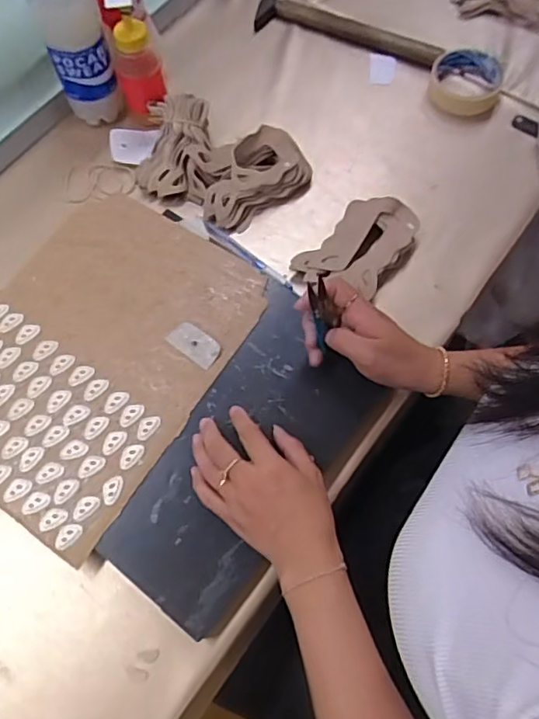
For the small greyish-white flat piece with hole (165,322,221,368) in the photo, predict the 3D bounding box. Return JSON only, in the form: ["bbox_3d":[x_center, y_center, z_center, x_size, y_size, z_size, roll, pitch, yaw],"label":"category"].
[{"bbox_3d":[-0.073,-0.017,0.551,0.054,0.004,0.028,35,72,14],"label":"small greyish-white flat piece with hole"}]

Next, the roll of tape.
[{"bbox_3d":[0.243,-0.347,0.703,0.085,0.028,0.083,0,67,0],"label":"roll of tape"}]

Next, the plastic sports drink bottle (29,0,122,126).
[{"bbox_3d":[-0.212,-0.348,0.619,0.061,0.200,0.056,-14,68,-5],"label":"plastic sports drink bottle"}]

